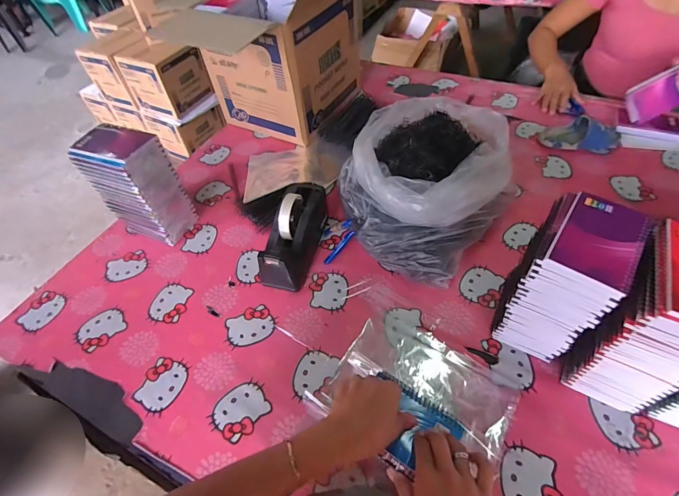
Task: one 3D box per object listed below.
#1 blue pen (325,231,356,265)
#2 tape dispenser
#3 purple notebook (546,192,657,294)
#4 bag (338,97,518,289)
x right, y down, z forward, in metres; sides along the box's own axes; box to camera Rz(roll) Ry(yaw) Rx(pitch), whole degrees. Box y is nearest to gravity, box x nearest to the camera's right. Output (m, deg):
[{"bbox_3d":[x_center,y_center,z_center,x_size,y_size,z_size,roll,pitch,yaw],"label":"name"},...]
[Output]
[{"bbox_3d":[0.000,-0.001,0.685,0.085,0.011,0.015,-48,52,18],"label":"blue pen"},{"bbox_3d":[-0.088,-0.031,0.690,0.077,0.122,0.212,11,53,14],"label":"tape dispenser"},{"bbox_3d":[0.302,-0.011,0.409,0.083,0.004,0.124,29,60,25],"label":"purple notebook"},{"bbox_3d":[0.176,-0.153,0.710,0.292,0.199,0.385,33,61,27],"label":"bag"}]

